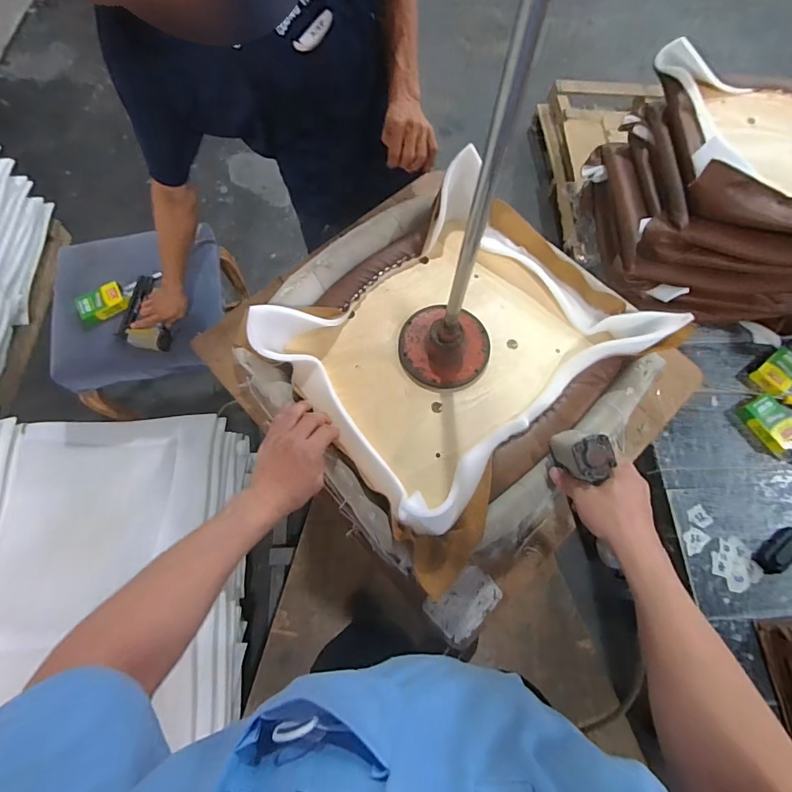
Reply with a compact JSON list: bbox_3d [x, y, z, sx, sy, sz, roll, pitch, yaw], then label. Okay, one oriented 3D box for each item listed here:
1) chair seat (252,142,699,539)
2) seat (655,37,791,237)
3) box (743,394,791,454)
[{"bbox_3d":[0.092,-0.084,0.670,0.463,0.096,0.405,-41,75,-14],"label":"chair seat"},{"bbox_3d":[0.837,-0.525,0.890,0.540,0.118,0.419,4,70,1],"label":"seat"},{"bbox_3d":[0.879,0.062,1.006,0.085,0.026,0.120,-29,73,-10],"label":"box"}]

